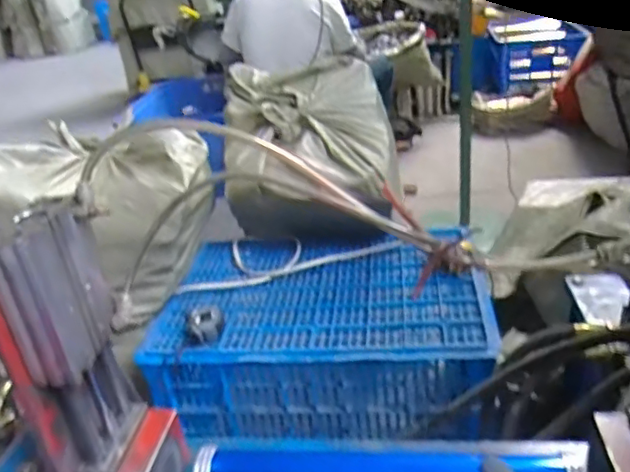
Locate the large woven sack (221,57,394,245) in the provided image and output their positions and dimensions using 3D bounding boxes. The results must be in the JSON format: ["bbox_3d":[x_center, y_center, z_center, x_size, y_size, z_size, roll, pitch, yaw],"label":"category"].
[{"bbox_3d":[-0.011,-0.169,1.263,0.329,0.331,0.329,-5,27,5],"label":"large woven sack"}]

